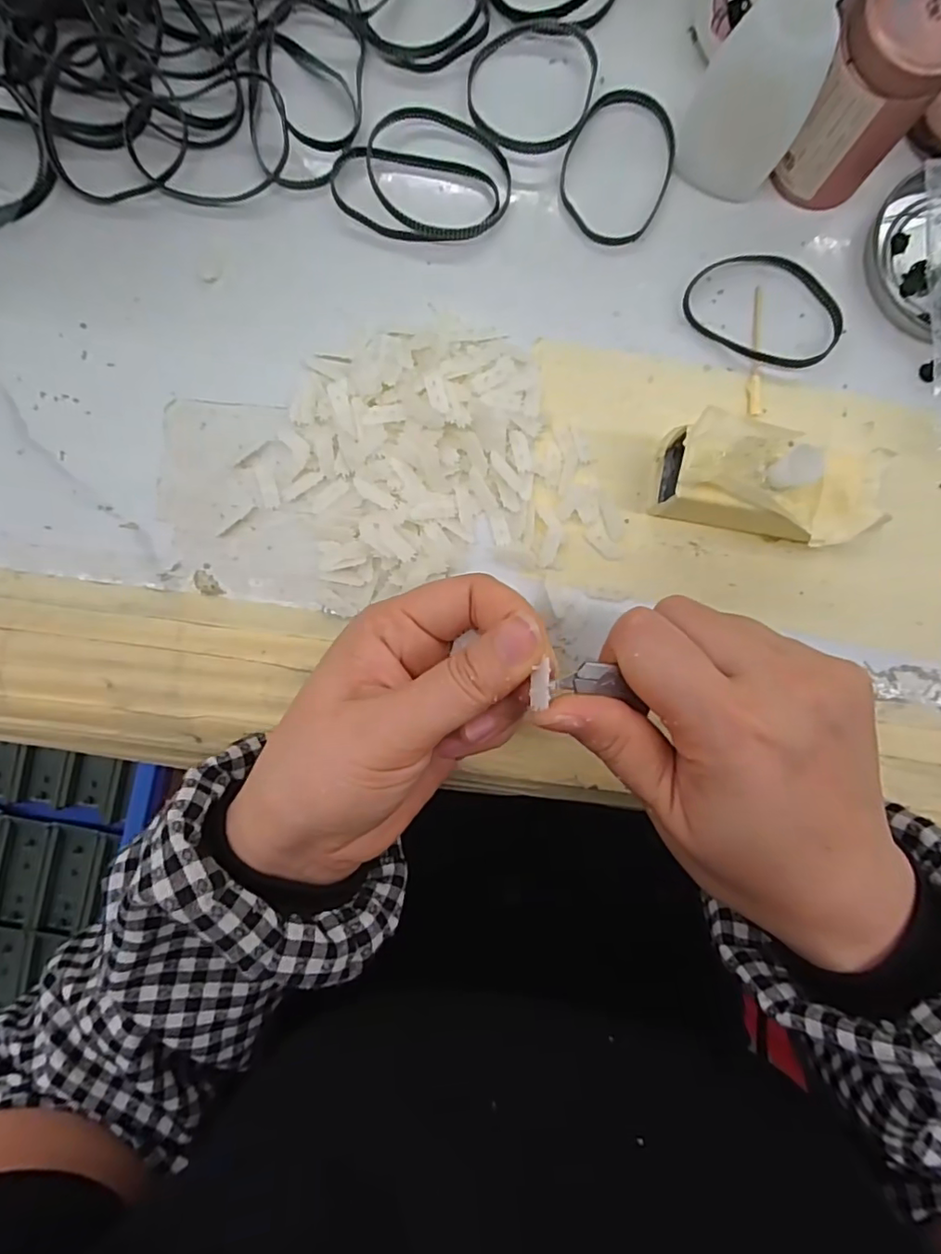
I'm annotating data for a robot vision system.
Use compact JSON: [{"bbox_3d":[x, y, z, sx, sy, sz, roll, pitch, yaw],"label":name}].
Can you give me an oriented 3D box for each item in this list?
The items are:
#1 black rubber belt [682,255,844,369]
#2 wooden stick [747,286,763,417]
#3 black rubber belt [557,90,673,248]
[{"bbox_3d":[0.133,-0.143,0.256,0.070,0.009,0.048,30,89,-1],"label":"black rubber belt"},{"bbox_3d":[0.129,-0.125,0.257,0.007,0.004,0.059,2,90,-1],"label":"wooden stick"},{"bbox_3d":[0.066,-0.206,0.256,0.049,0.004,0.067,23,89,-1],"label":"black rubber belt"}]

